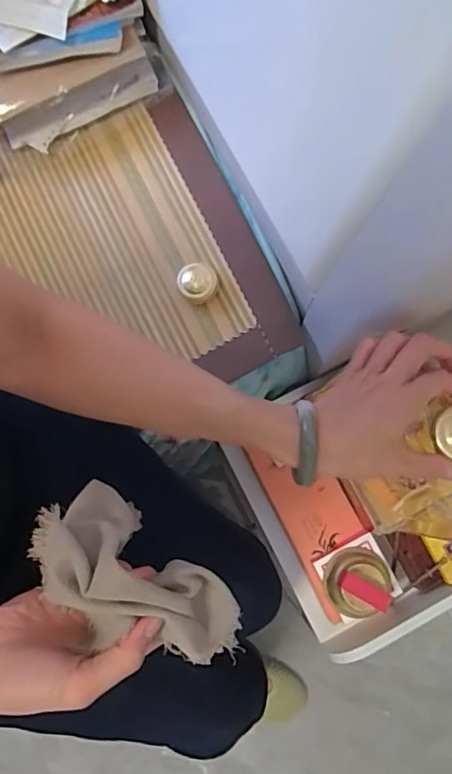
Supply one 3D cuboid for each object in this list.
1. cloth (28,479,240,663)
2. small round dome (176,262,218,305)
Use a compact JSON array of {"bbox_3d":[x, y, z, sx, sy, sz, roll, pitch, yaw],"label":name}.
[{"bbox_3d":[-0.063,0.131,0.344,0.141,0.066,0.070,37,81,6],"label":"cloth"},{"bbox_3d":[-0.033,-0.119,0.600,0.046,0.030,0.042,0,79,-1],"label":"small round dome"}]

